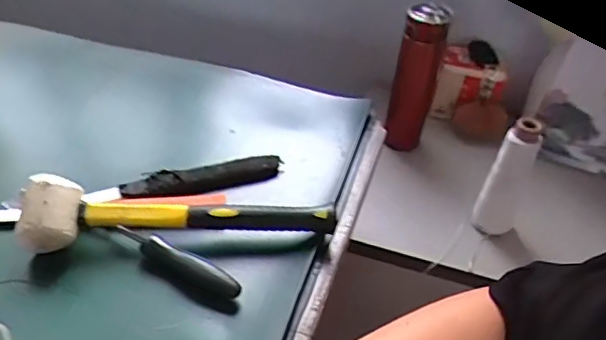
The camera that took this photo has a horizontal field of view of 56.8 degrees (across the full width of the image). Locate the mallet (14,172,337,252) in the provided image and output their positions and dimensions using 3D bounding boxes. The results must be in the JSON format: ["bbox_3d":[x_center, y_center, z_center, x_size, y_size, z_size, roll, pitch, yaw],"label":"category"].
[{"bbox_3d":[-0.092,0.044,0.512,0.249,0.047,0.053,0,40,-6],"label":"mallet"}]

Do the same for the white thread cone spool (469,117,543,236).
[{"bbox_3d":[0.282,0.013,0.773,0.048,0.203,0.060,27,44,24],"label":"white thread cone spool"}]

